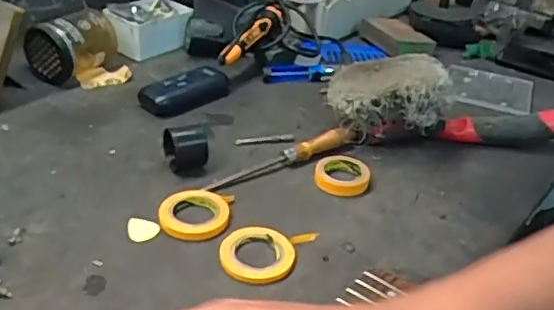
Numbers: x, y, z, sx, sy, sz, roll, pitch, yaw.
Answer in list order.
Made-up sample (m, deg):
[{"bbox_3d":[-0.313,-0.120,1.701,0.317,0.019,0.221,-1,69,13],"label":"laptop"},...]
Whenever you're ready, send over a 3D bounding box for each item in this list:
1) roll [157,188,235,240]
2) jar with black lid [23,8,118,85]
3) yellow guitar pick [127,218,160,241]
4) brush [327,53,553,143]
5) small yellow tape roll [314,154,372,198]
[{"bbox_3d":[-0.071,0.049,0.501,0.060,0.011,0.060,4,32,-2],"label":"roll"},{"bbox_3d":[-0.254,-0.140,0.711,0.067,0.070,0.099,15,34,14],"label":"jar with black lid"},{"bbox_3d":[-0.113,0.063,0.481,0.027,0.004,0.023,12,44,4],"label":"yellow guitar pick"},{"bbox_3d":[0.192,-0.057,0.629,0.267,0.085,0.082,-2,33,-11],"label":"brush"},{"bbox_3d":[0.063,0.019,0.558,0.052,0.014,0.052,4,32,-2],"label":"small yellow tape roll"}]

